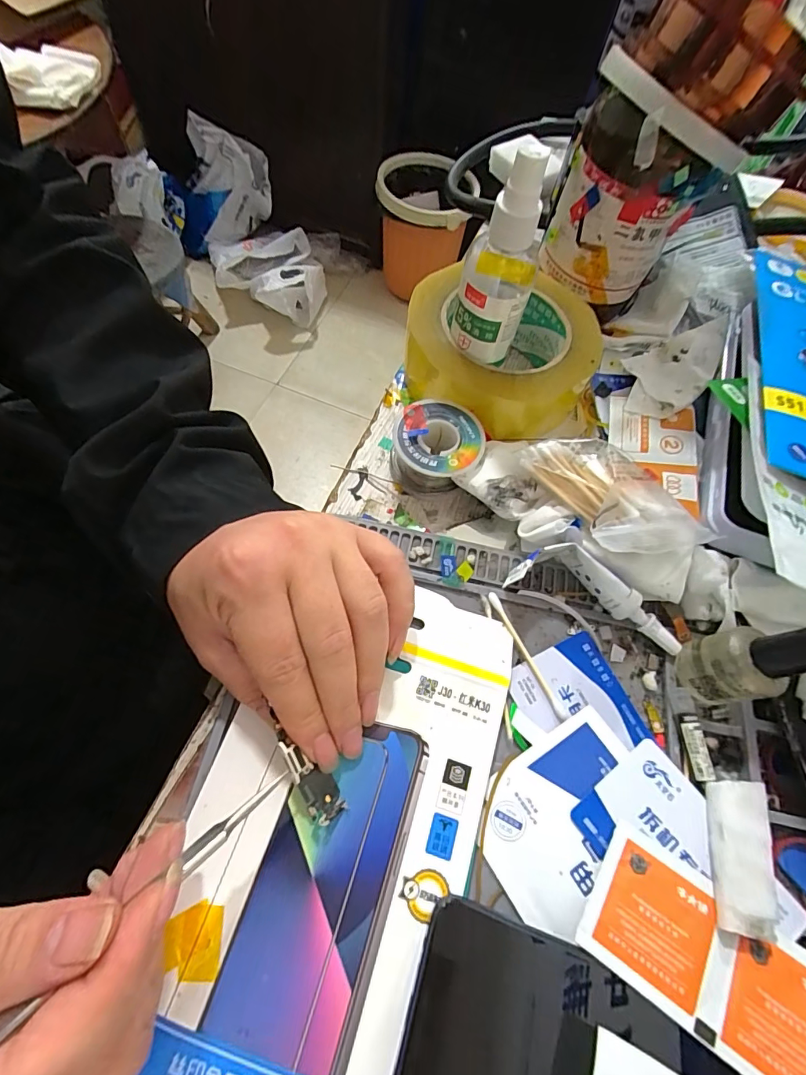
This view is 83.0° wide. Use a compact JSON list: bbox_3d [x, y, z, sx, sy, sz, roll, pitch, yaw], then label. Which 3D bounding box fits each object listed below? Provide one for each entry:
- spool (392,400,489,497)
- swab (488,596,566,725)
[{"bbox_3d":[0.020,-0.054,0.278,0.055,0.031,0.051,2,66,-4],"label":"spool"},{"bbox_3d":[0.064,0.060,0.237,0.005,0.007,0.071,-22,70,-14],"label":"swab"}]

